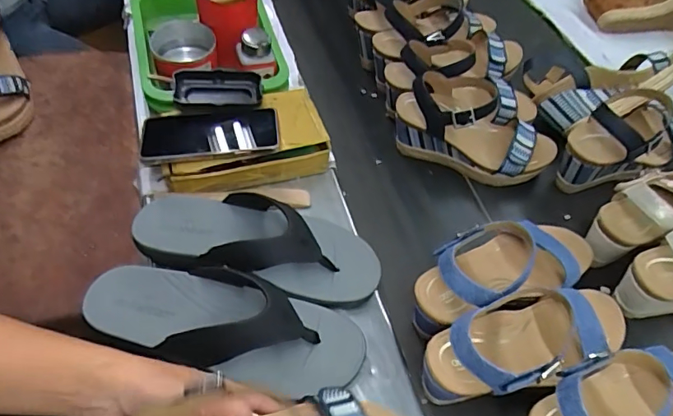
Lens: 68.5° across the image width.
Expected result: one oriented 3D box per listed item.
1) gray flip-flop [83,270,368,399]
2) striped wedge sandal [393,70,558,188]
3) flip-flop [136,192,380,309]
[{"bbox_3d":[-0.108,0.111,0.483,0.278,0.071,0.099,12,53,4],"label":"gray flip-flop"},{"bbox_3d":[0.193,-0.116,0.684,0.218,0.128,0.117,15,53,6],"label":"striped wedge sandal"},{"bbox_3d":[-0.082,0.030,0.540,0.267,0.060,0.109,12,53,5],"label":"flip-flop"}]

